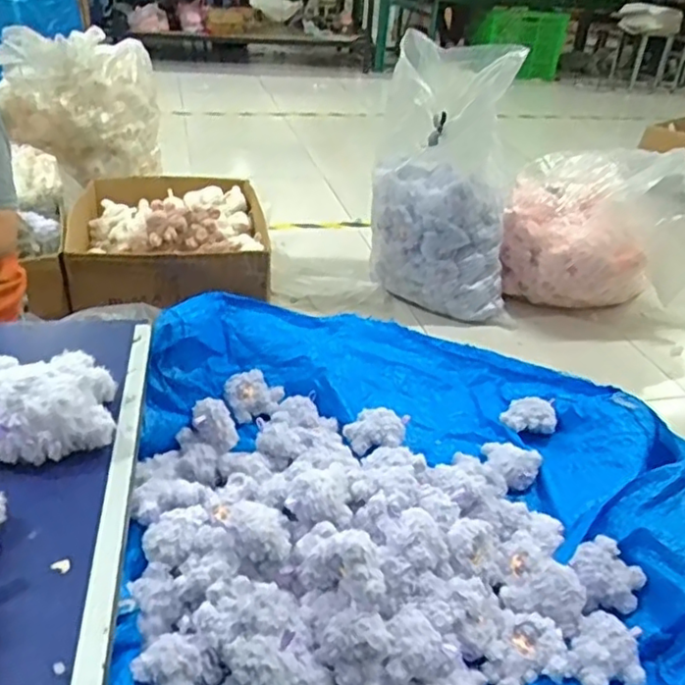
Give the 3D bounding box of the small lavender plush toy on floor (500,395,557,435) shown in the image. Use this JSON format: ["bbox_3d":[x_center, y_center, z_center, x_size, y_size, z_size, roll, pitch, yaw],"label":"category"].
[{"bbox_3d":[0.439,0.170,1.525,0.125,0.069,0.087,6,33,1],"label":"small lavender plush toy on floor"}]

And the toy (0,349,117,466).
[{"bbox_3d":[-0.275,0.050,0.611,0.108,0.054,0.123,-4,34,-15],"label":"toy"}]

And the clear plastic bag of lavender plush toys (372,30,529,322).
[{"bbox_3d":[0.297,-0.442,1.840,0.408,0.722,0.299,6,33,1],"label":"clear plastic bag of lavender plush toys"}]

